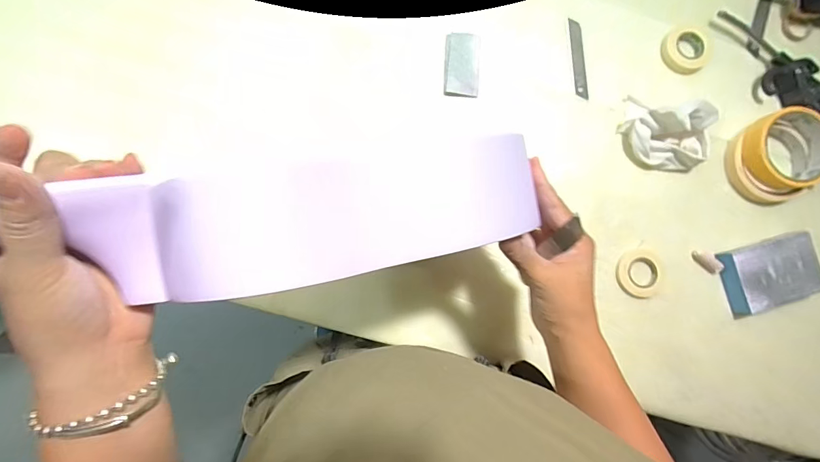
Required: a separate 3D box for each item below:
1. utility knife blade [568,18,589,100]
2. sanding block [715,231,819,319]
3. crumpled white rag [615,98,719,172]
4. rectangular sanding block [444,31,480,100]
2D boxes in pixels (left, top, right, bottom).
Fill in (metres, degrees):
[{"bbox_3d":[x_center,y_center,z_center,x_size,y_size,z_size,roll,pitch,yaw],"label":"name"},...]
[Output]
[{"bbox_3d":[0.204,-0.207,0.481,0.017,0.004,0.097,-5,85,-4],"label":"utility knife blade"},{"bbox_3d":[0.413,0.048,0.461,0.098,0.031,0.075,-16,86,-5],"label":"sanding block"},{"bbox_3d":[0.299,-0.114,0.454,0.099,0.055,0.078,10,84,-3],"label":"crumpled white rag"},{"bbox_3d":[0.061,-0.195,0.470,0.040,0.008,0.074,3,85,-3],"label":"rectangular sanding block"}]

